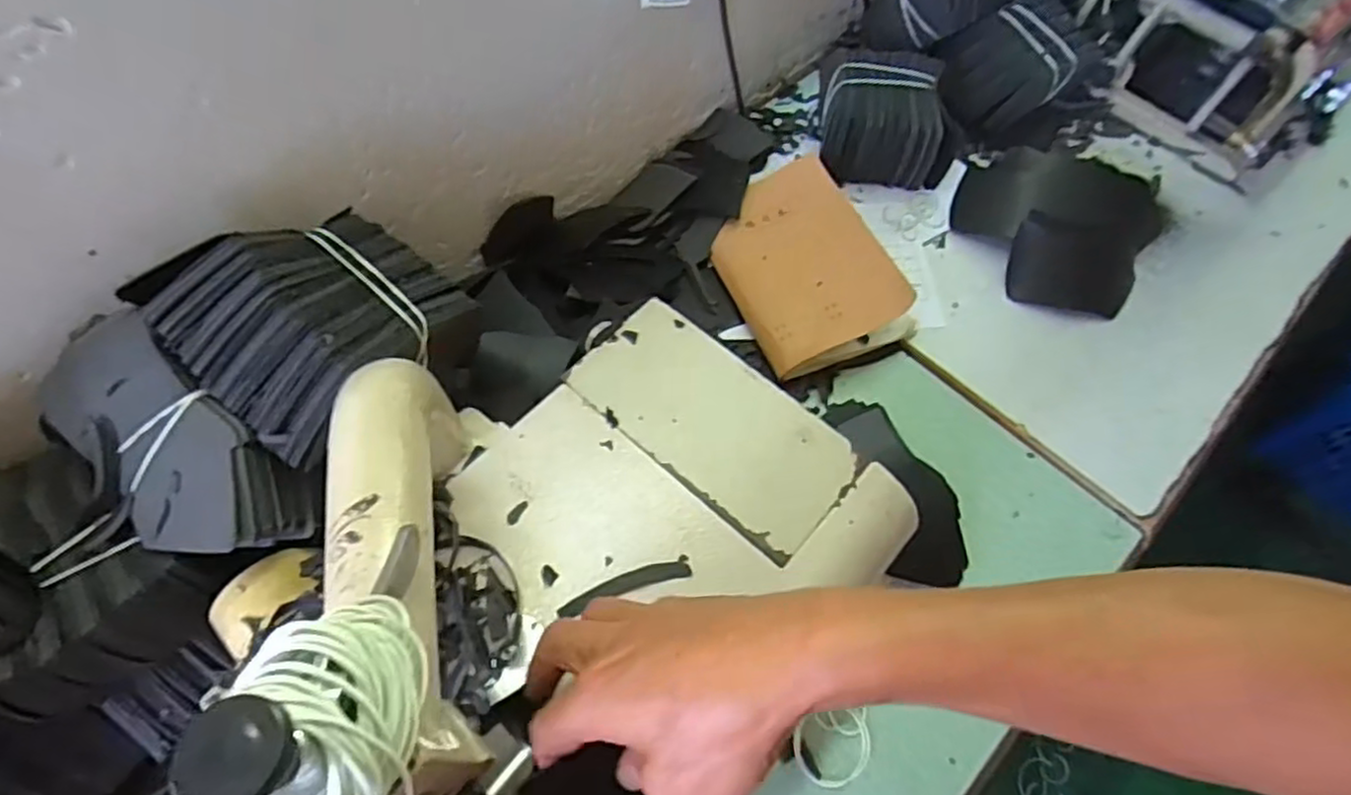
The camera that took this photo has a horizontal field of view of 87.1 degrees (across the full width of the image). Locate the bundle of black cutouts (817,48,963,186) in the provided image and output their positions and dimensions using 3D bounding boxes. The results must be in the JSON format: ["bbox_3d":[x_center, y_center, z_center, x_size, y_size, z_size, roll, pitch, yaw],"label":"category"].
[{"bbox_3d":[0.212,-0.285,0.726,0.130,0.078,0.120,0,63,-4],"label":"bundle of black cutouts"}]

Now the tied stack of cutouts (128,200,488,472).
[{"bbox_3d":[-0.199,-0.047,0.403,0.117,0.069,0.139,40,67,16],"label":"tied stack of cutouts"}]

